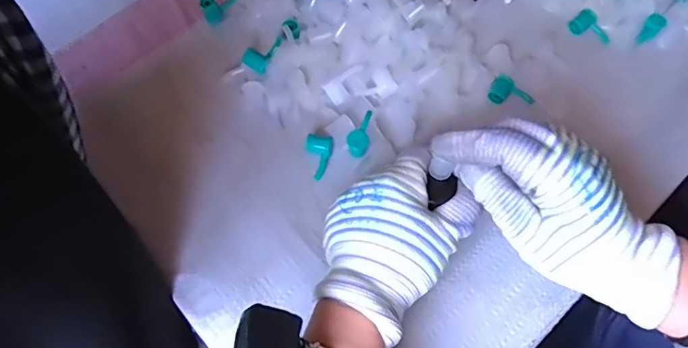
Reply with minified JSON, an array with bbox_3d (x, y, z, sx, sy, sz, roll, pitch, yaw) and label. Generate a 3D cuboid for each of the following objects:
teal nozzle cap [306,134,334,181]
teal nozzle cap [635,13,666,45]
[{"bbox_3d":[-0.018,-0.014,0.404,0.021,0.013,0.035,-5,65,-2],"label":"teal nozzle cap"},{"bbox_3d":[0.278,-0.131,0.459,0.015,0.015,0.025,37,70,16],"label":"teal nozzle cap"}]

